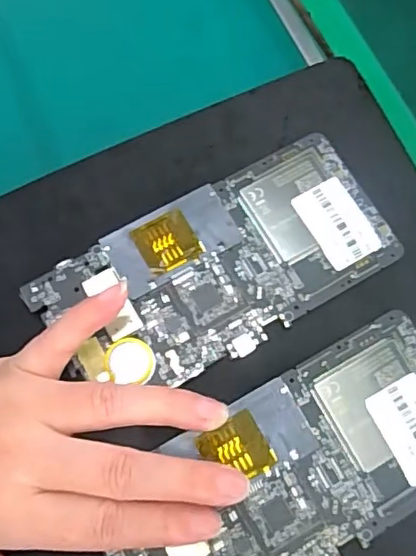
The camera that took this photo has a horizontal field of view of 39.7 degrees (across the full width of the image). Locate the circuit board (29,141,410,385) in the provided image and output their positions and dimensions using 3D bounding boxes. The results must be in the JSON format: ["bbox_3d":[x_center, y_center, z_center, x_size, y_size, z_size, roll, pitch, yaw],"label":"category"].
[{"bbox_3d":[0.005,-0.004,0.255,0.150,0.013,0.072,-30,77,-5],"label":"circuit board"}]

